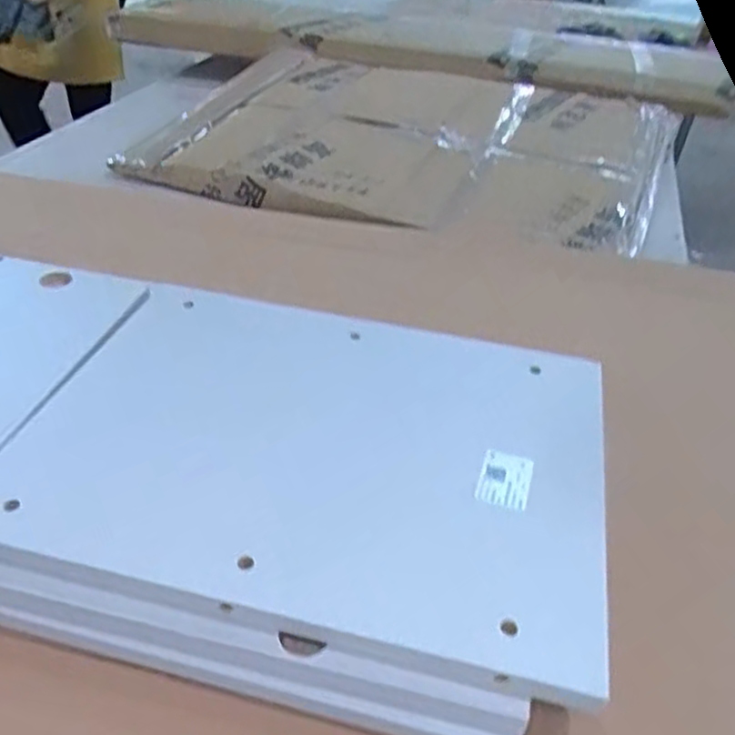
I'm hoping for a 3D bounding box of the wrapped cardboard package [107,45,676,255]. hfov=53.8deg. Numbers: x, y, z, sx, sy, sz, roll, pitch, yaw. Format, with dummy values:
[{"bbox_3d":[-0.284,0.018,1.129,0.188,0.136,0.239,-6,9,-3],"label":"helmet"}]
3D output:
[{"bbox_3d":[0.072,-0.436,1.341,0.924,0.099,0.652,14,47,9],"label":"wrapped cardboard package"}]

